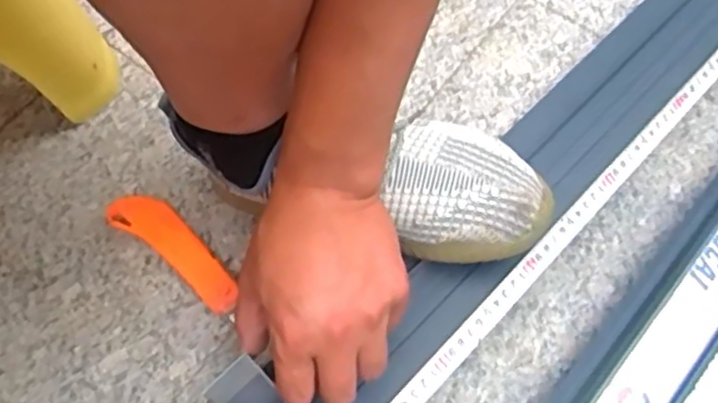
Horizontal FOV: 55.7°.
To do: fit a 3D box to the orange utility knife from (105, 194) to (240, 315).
[{"bbox_3d":[-0.153,0.039,0.572,0.141,0.022,0.040,37,72,14],"label":"orange utility knife"}]

